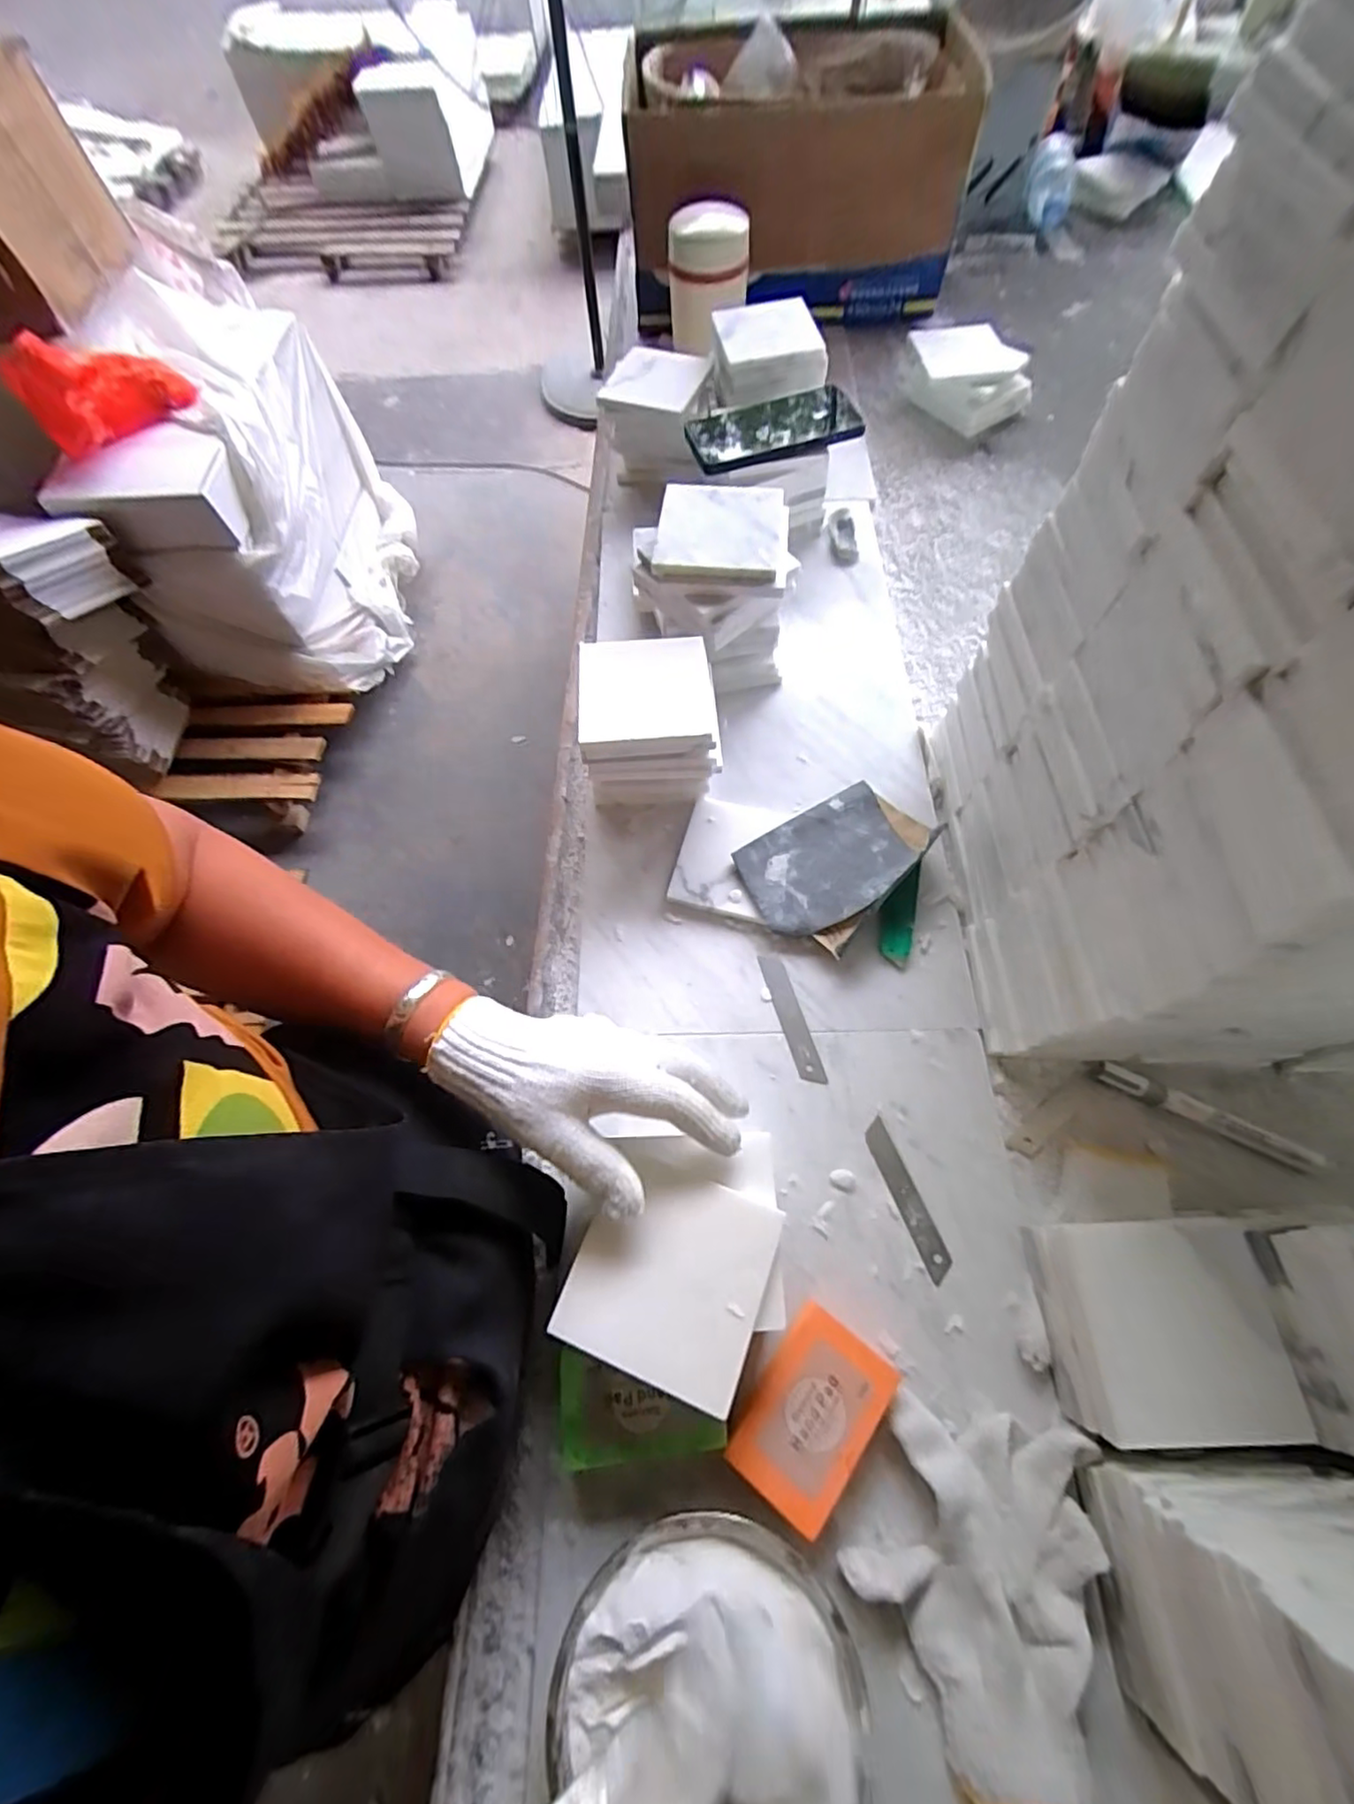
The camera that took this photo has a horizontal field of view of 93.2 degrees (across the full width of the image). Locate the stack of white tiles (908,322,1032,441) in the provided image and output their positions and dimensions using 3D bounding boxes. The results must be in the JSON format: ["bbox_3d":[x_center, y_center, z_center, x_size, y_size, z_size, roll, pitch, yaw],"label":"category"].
[{"bbox_3d":[0.349,-0.628,0.764,0.141,0.079,0.073,-8,68,0],"label":"stack of white tiles"}]

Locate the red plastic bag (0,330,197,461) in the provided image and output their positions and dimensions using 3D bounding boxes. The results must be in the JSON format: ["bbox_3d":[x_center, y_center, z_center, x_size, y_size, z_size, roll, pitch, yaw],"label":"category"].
[{"bbox_3d":[-1.044,-0.945,1.157,0.130,0.123,0.265,40,75,17],"label":"red plastic bag"}]

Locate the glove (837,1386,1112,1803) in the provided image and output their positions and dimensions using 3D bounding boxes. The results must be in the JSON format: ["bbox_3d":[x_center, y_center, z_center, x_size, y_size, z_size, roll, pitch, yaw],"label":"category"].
[{"bbox_3d":[0.158,0.351,0.338,0.116,0.033,0.153,28,72,13],"label":"glove"}]

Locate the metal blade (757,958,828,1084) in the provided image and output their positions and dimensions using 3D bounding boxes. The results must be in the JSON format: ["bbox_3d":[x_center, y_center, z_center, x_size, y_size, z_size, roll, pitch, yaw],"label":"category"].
[{"bbox_3d":[0.087,0.088,0.484,0.018,0.004,0.100,-16,68,-4],"label":"metal blade"}]

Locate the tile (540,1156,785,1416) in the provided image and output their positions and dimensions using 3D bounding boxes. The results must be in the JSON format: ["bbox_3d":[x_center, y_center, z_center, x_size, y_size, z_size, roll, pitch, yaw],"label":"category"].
[{"bbox_3d":[-0.004,0.200,0.346,0.098,0.007,0.098,20,67,9],"label":"tile"}]

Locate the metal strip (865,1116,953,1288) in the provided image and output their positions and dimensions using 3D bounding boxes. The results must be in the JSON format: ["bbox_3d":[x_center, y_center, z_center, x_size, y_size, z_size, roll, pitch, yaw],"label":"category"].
[{"bbox_3d":[0.154,0.198,0.429,0.017,0.004,0.099,-21,68,-6],"label":"metal strip"}]

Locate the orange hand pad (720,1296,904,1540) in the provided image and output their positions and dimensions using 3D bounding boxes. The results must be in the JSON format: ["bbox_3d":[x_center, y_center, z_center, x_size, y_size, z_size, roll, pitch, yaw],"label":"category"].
[{"bbox_3d":[0.077,0.294,0.371,0.061,0.031,0.090,34,73,15],"label":"orange hand pad"}]

